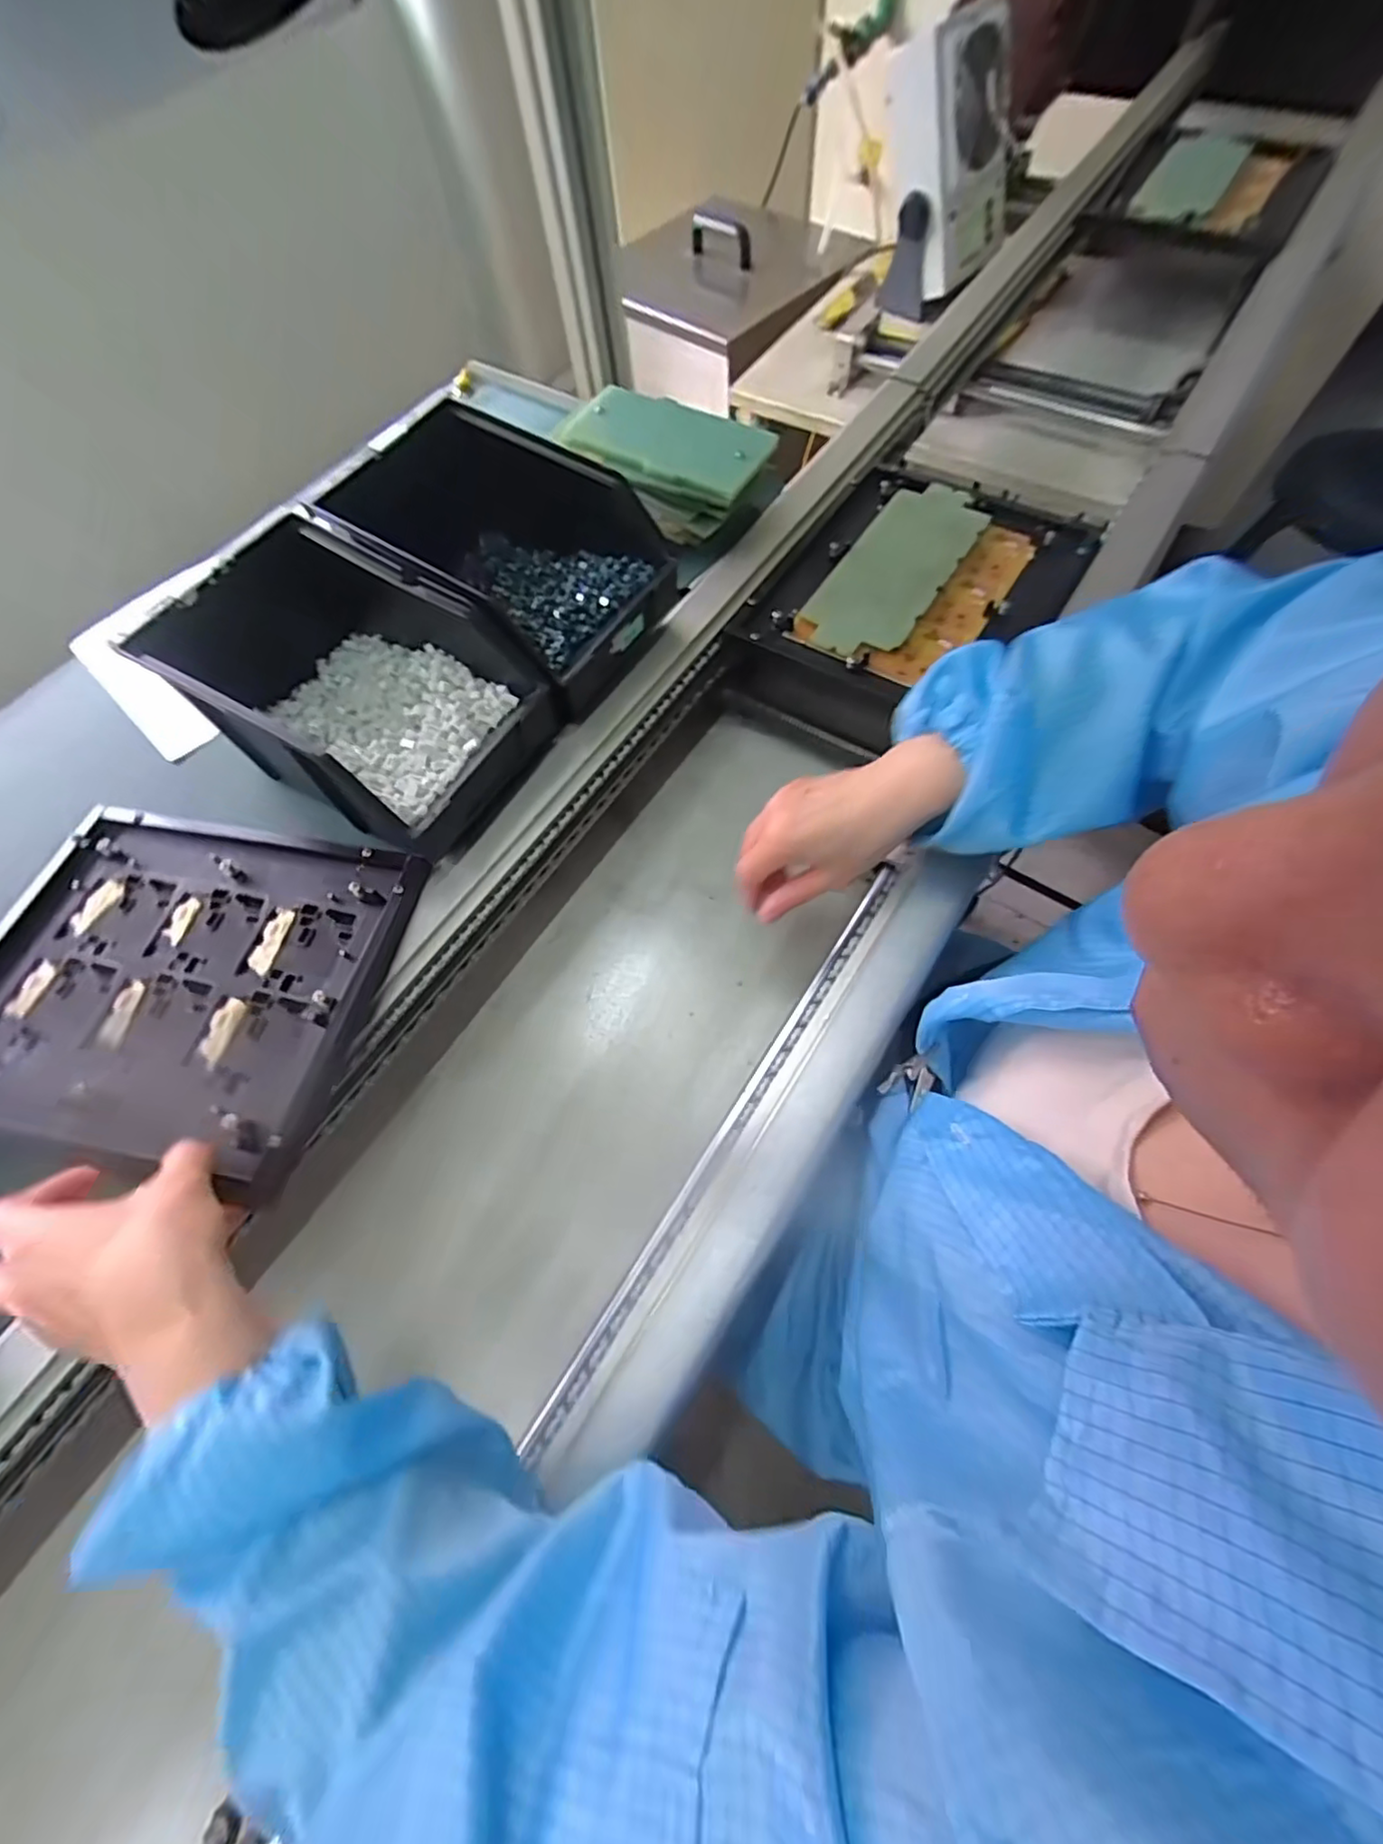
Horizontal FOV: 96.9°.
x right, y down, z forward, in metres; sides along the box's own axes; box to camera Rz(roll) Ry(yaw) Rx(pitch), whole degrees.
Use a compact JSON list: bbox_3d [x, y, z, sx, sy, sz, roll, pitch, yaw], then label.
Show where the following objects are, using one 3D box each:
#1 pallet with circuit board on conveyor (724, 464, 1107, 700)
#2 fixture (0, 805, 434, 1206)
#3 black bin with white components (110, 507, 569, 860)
[{"bbox_3d":[0.203,-0.309,0.547,0.231,0.020,0.265,29,70,18],"label":"pallet with circuit board on conveyor"},{"bbox_3d":[-0.344,0.032,0.407,0.266,0.031,0.223,9,69,6],"label":"fixture"},{"bbox_3d":[-0.233,-0.168,0.445,0.223,0.118,0.160,28,70,18],"label":"black bin with white components"}]

